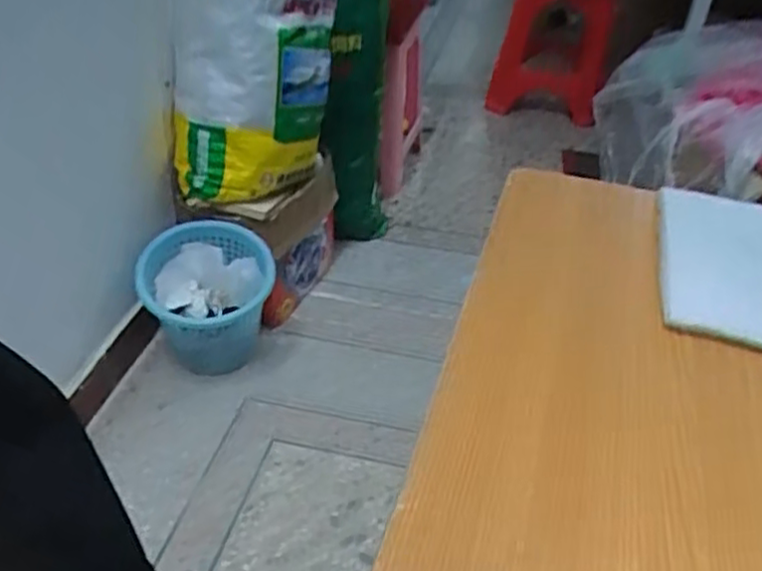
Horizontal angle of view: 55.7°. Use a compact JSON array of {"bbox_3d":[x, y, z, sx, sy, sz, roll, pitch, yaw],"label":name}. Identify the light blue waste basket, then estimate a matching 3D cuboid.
[{"bbox_3d":[-0.367,0.054,1.550,0.268,0.273,0.312,-2,38,-9],"label":"light blue waste basket"}]

